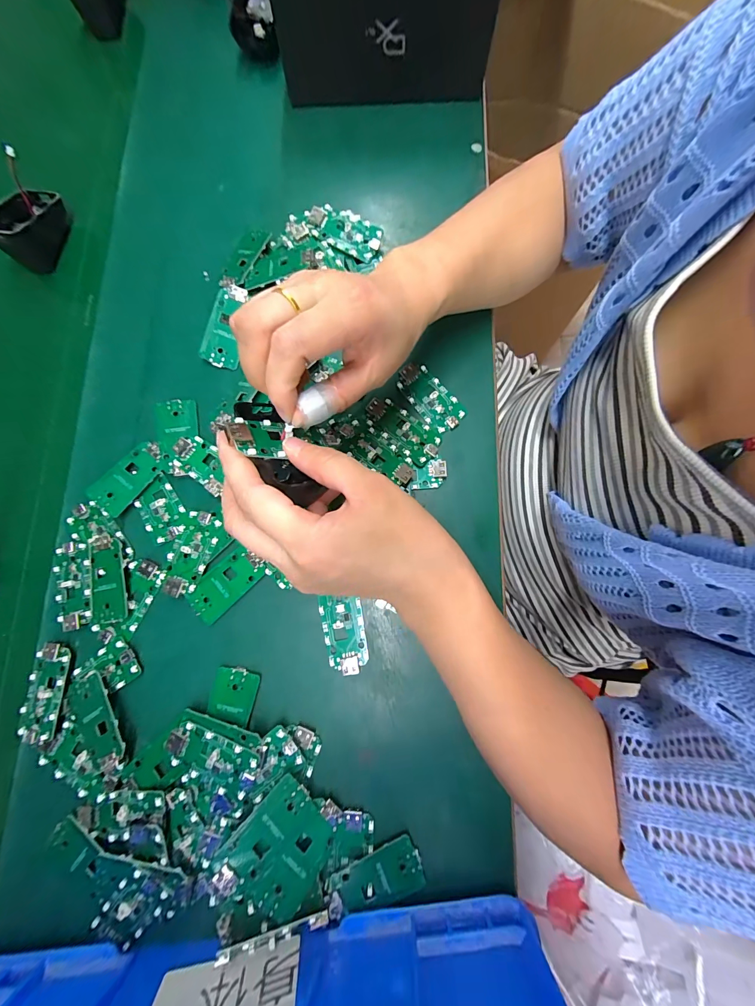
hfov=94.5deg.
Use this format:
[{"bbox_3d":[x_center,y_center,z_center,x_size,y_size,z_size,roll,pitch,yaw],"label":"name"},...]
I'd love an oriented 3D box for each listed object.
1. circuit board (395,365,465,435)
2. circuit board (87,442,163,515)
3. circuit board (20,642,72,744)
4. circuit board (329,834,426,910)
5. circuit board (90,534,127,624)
[{"bbox_3d":[0.043,-0.088,0.286,0.031,0.004,0.064,-39,83,-7],"label":"circuit board"},{"bbox_3d":[-0.196,-0.021,0.275,0.032,0.004,0.060,41,77,4],"label":"circuit board"},{"bbox_3d":[-0.238,0.135,0.249,0.030,0.005,0.064,5,80,0],"label":"circuit board"},{"bbox_3d":[0.000,0.243,0.227,0.058,0.004,0.028,-18,81,-4],"label":"circuit board"},{"bbox_3d":[-0.203,0.056,0.263,0.026,0.007,0.065,-9,80,-2],"label":"circuit board"}]

